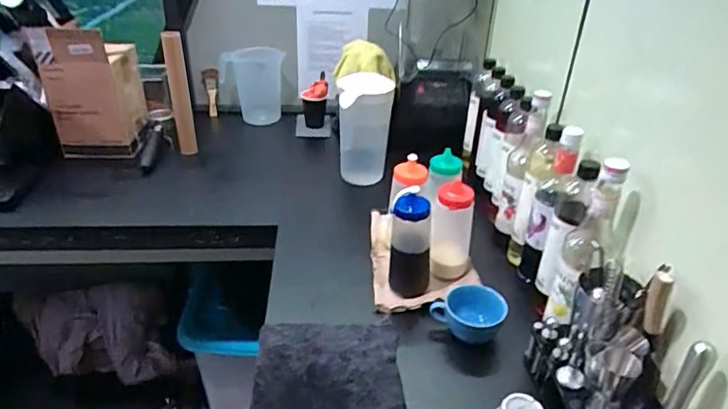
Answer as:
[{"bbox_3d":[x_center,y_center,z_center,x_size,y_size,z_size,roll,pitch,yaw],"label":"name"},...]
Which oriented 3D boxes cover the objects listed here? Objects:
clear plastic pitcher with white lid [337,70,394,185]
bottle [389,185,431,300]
[{"bbox_3d":[0.002,-0.170,1.243,0.121,0.264,0.106,4,31,3],"label":"clear plastic pitcher with white lid"},{"bbox_3d":[0.080,0.071,0.884,0.070,0.183,0.059,1,31,-1],"label":"bottle"}]

